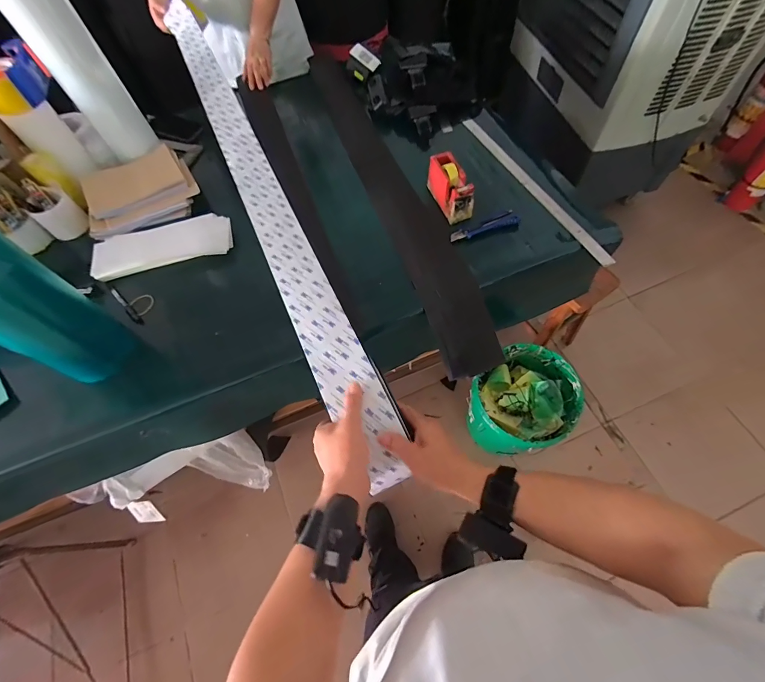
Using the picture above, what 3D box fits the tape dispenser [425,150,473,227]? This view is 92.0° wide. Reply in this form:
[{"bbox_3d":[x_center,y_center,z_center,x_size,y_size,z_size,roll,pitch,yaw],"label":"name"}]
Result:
[{"bbox_3d":[0.145,-0.333,0.799,0.054,0.075,0.140,-21,64,-7],"label":"tape dispenser"}]

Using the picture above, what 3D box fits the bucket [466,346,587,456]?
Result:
[{"bbox_3d":[0.429,0.210,1.173,0.290,0.277,0.269,-1,64,3],"label":"bucket"}]

